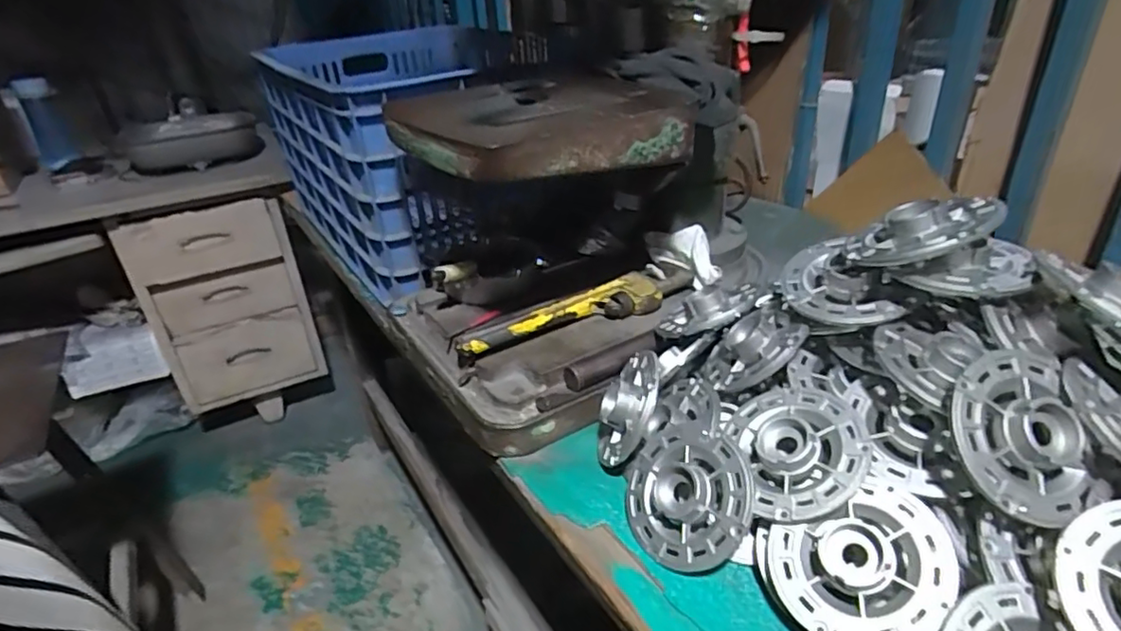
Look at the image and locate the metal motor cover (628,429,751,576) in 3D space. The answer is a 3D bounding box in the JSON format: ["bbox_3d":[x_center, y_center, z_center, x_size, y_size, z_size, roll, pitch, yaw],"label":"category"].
[{"bbox_3d":[0.096,0.138,0.470,0.103,0.025,0.103,-54,41,4],"label":"metal motor cover"}]

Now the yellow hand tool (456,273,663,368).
[{"bbox_3d":[0.000,0.000,0.670,0.230,0.027,0.052,-15,32,-19],"label":"yellow hand tool"}]

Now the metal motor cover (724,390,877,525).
[{"bbox_3d":[0.183,0.103,0.459,0.090,0.033,0.099,-24,38,17],"label":"metal motor cover"}]

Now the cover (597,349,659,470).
[{"bbox_3d":[0.058,0.081,0.563,0.028,0.100,0.101,24,34,-14],"label":"cover"}]

